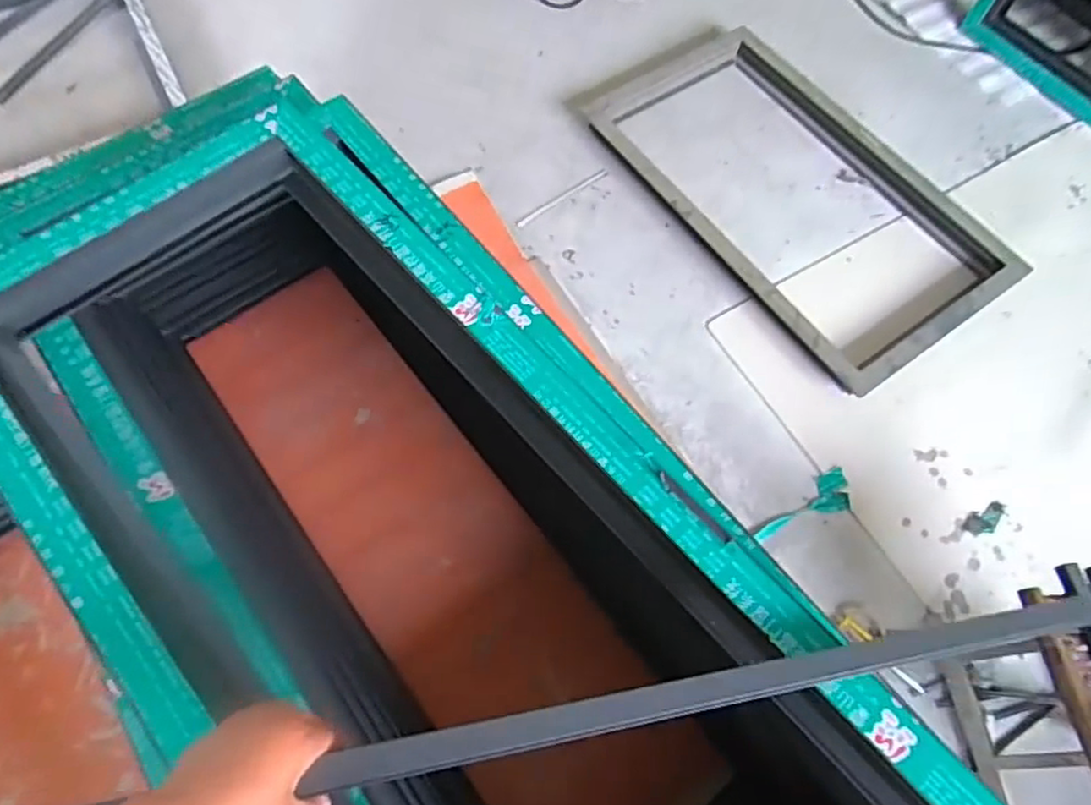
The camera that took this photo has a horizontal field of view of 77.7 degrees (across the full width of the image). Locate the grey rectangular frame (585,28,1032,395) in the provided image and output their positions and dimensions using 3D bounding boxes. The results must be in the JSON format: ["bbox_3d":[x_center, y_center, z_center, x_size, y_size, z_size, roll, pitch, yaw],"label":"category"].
[{"bbox_3d":[0.579,-0.512,1.578,0.549,0.099,0.954,-31,70,-14],"label":"grey rectangular frame"}]

